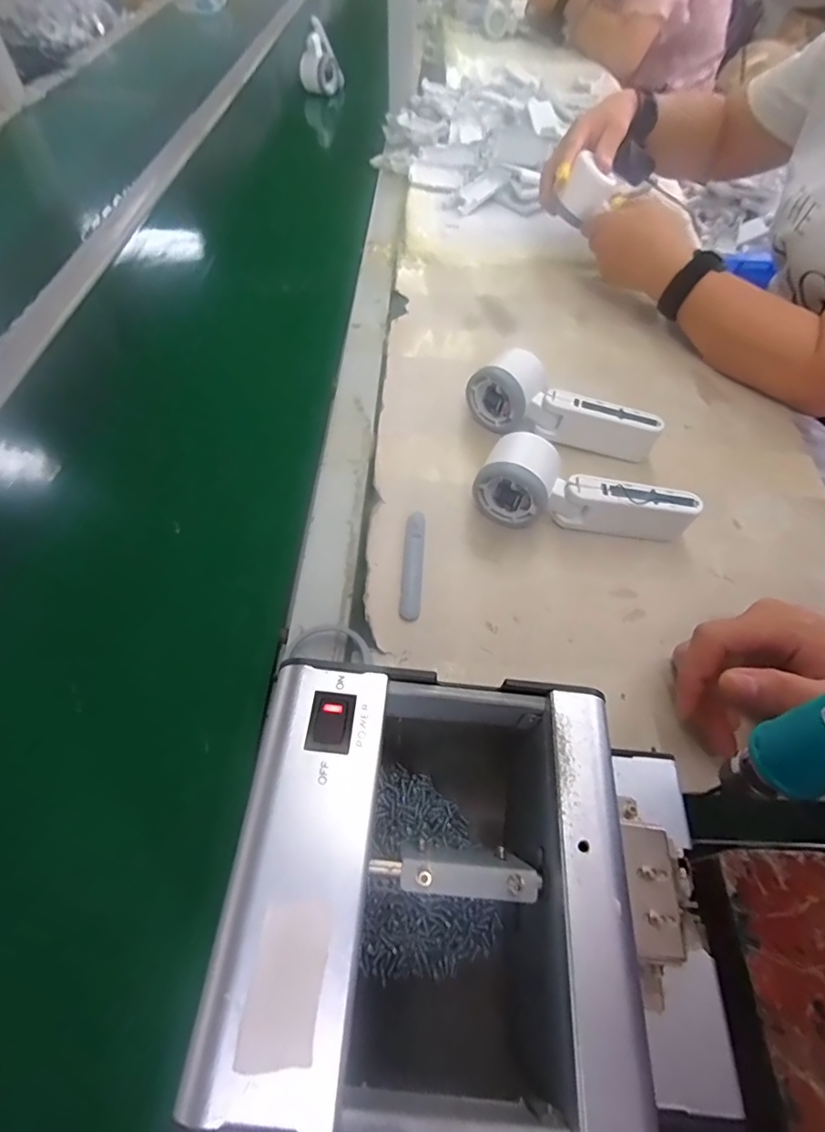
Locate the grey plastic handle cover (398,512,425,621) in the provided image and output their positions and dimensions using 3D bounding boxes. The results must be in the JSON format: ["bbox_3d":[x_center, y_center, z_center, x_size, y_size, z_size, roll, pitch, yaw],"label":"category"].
[{"bbox_3d":[0.000,-0.001,0.405,0.015,0.007,0.092,4,55,1],"label":"grey plastic handle cover"}]

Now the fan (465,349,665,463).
[{"bbox_3d":[0.134,-0.139,0.478,0.168,0.048,0.052,27,59,14],"label":"fan"}]

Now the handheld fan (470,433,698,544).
[{"bbox_3d":[0.134,-0.055,0.410,0.166,0.056,0.049,17,57,8],"label":"handheld fan"}]

